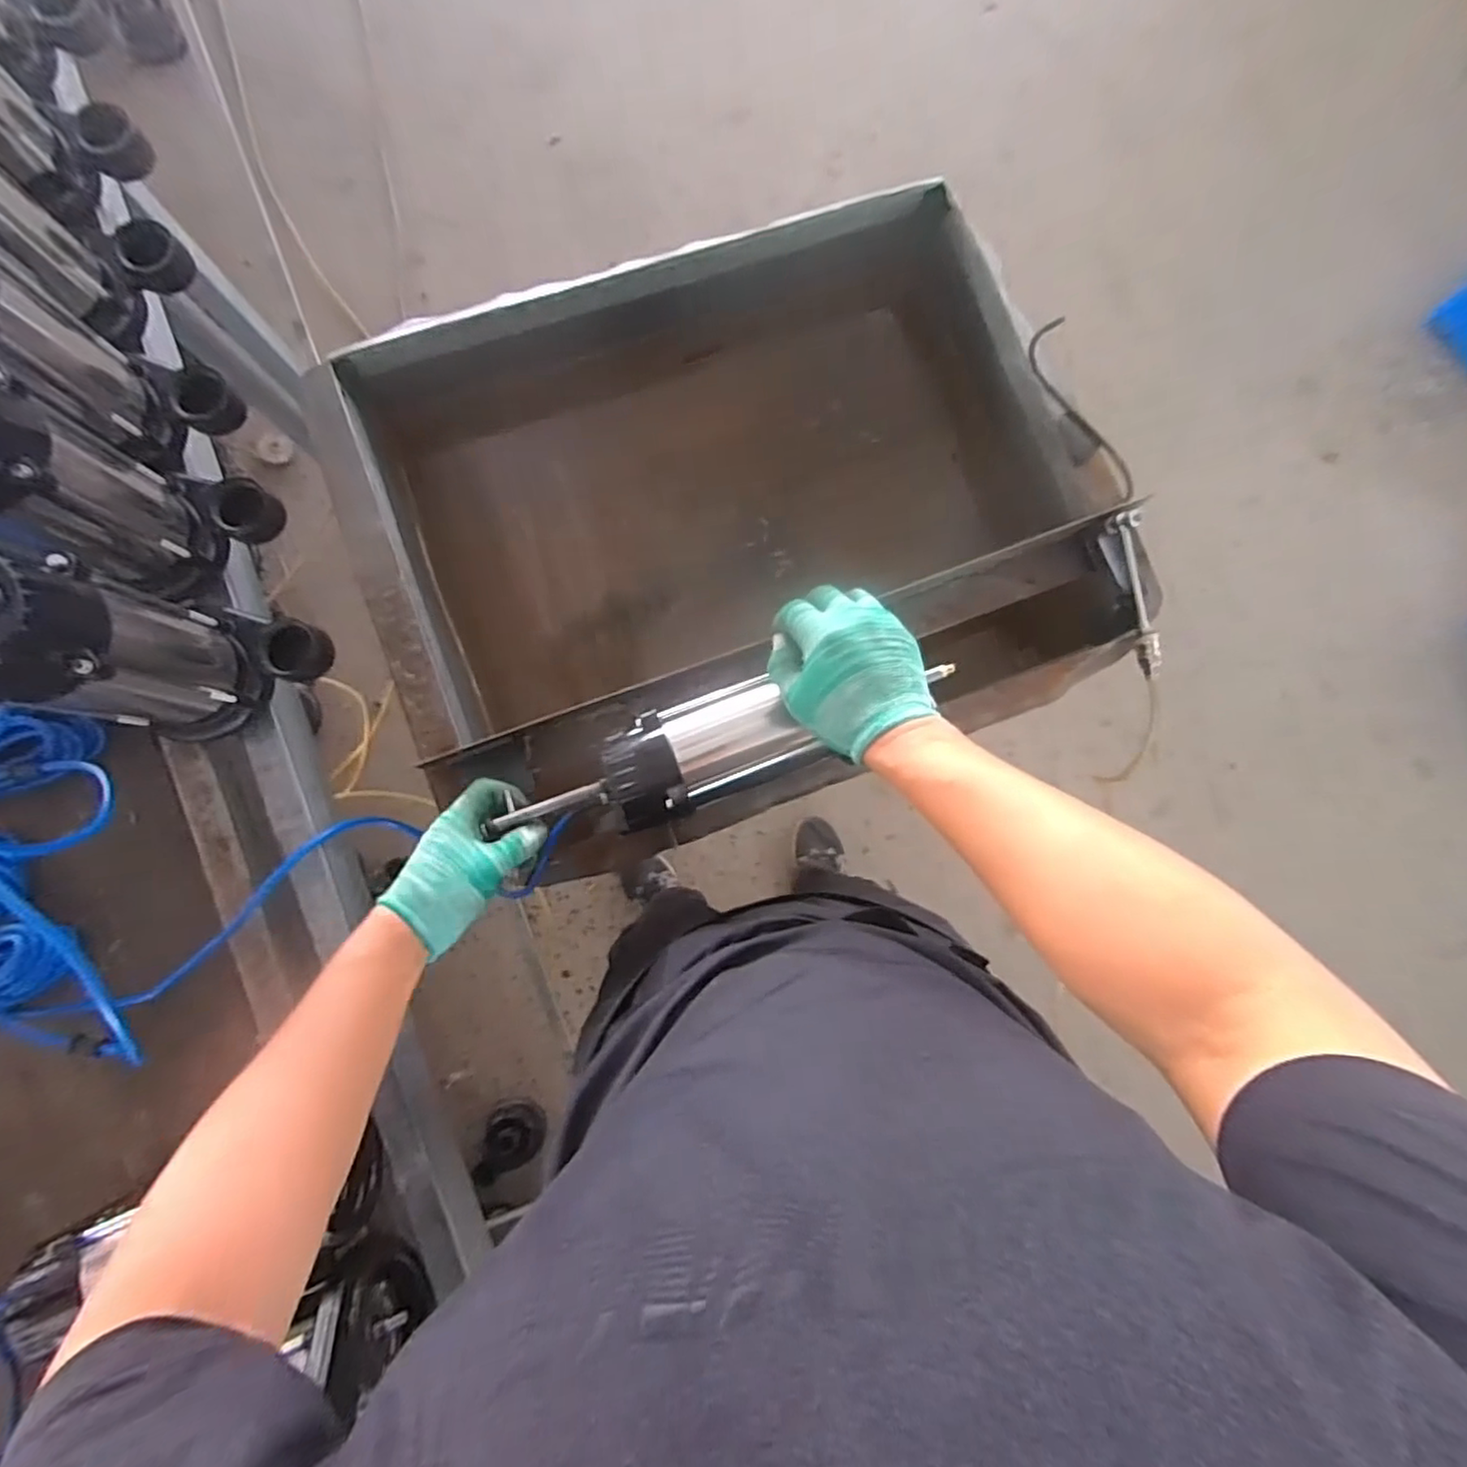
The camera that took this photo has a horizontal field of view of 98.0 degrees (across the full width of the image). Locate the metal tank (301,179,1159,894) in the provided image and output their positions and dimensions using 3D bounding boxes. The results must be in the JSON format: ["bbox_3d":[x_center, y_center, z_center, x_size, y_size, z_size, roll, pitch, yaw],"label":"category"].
[{"bbox_3d":[0.000,-0.226,0.758,0.757,0.240,0.592,-22,86,-5],"label":"metal tank"}]

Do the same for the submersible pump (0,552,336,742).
[{"bbox_3d":[-0.452,-0.064,0.493,0.139,0.238,0.110,-12,86,-4],"label":"submersible pump"}]

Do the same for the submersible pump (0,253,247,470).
[{"bbox_3d":[-0.541,-0.309,0.494,0.125,0.226,0.114,28,84,0],"label":"submersible pump"}]

